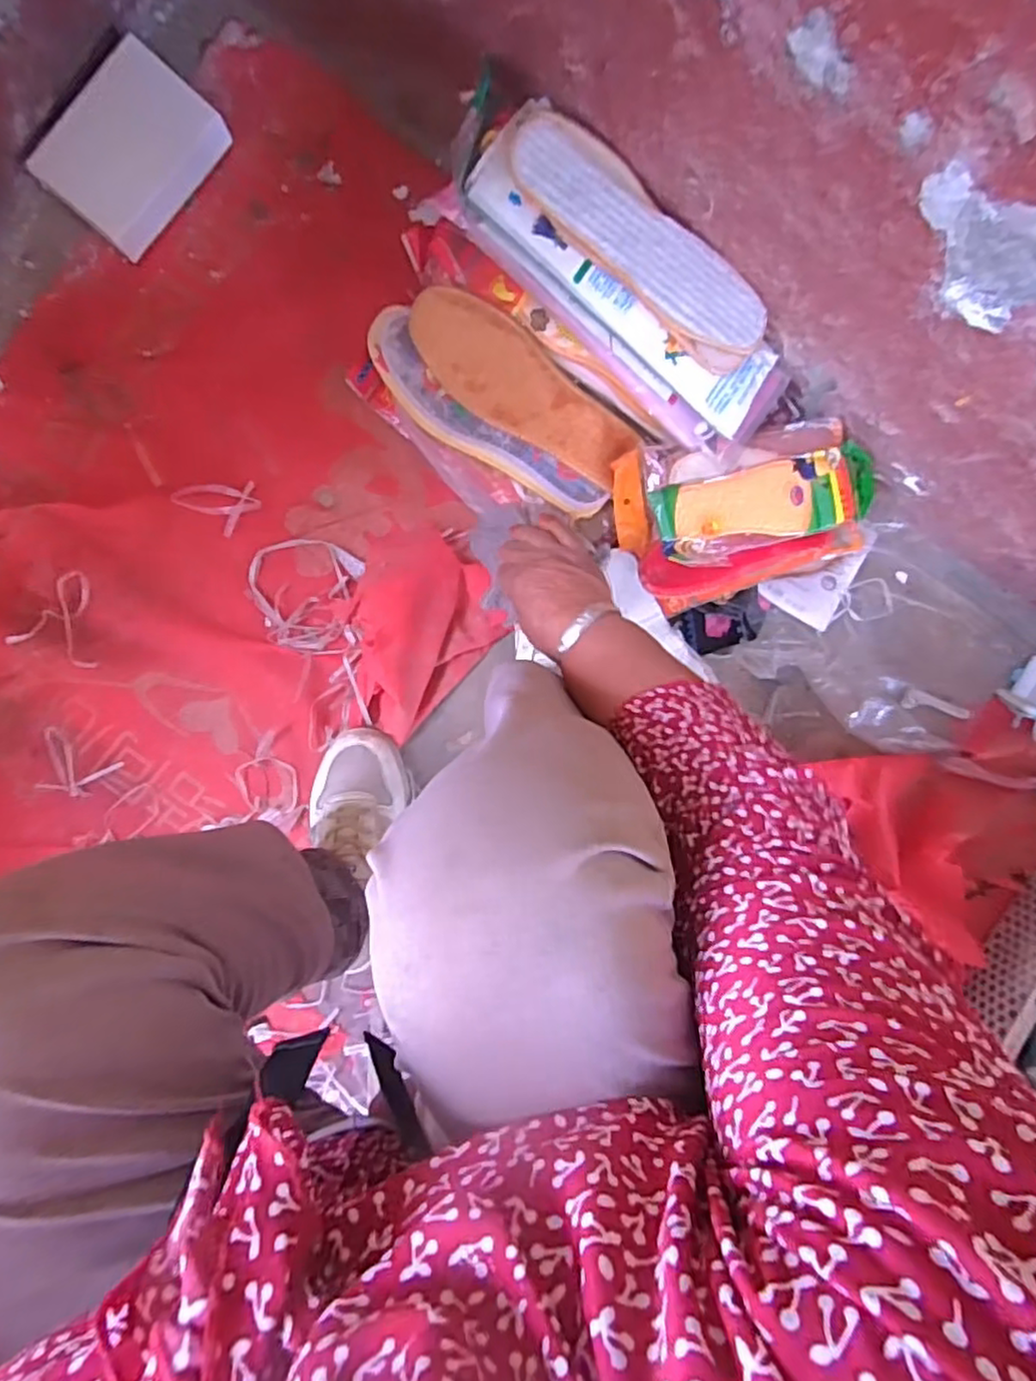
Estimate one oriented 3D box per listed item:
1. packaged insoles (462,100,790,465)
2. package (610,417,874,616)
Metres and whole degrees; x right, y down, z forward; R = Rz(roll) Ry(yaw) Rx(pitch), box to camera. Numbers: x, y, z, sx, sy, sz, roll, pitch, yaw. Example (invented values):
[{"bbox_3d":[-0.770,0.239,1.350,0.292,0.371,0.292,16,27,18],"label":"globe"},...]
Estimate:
[{"bbox_3d":[0.103,-0.321,0.542,0.310,0.070,0.109,34,92,-21],"label":"packaged insoles"},{"bbox_3d":[0.214,-0.174,0.626,0.234,0.052,0.151,-19,95,-2],"label":"package"}]

